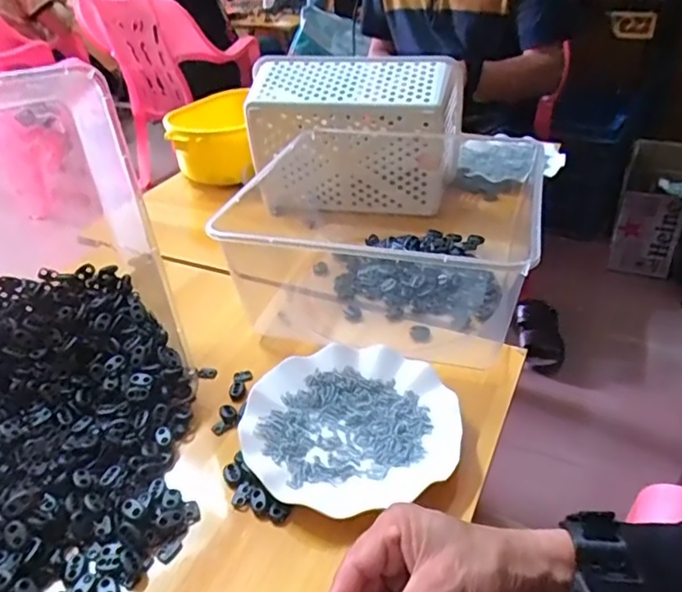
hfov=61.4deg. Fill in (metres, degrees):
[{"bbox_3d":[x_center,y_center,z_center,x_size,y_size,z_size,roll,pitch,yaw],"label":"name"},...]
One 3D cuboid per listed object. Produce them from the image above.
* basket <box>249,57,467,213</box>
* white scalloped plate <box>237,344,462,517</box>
[{"bbox_3d":[0.020,-0.223,0.821,0.282,0.192,0.130,4,35,14],"label":"basket"},{"bbox_3d":[0.009,0.108,0.496,0.178,0.021,0.176,-4,34,3],"label":"white scalloped plate"}]

